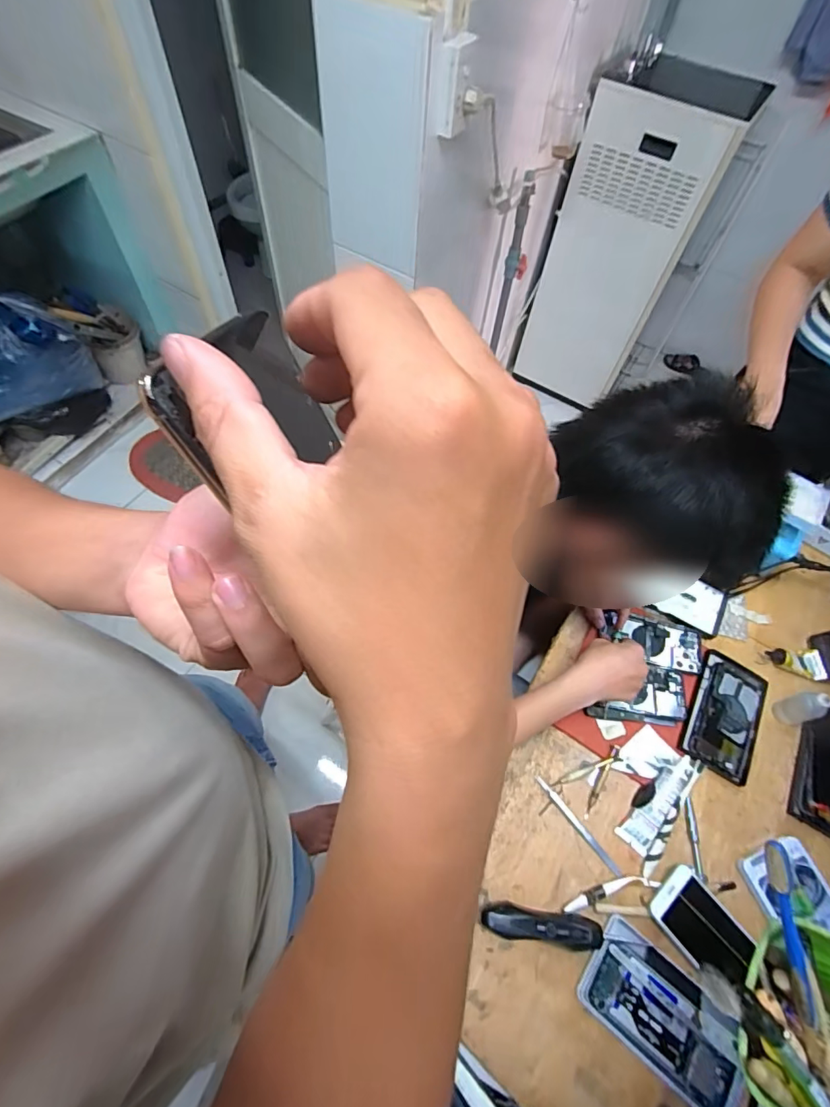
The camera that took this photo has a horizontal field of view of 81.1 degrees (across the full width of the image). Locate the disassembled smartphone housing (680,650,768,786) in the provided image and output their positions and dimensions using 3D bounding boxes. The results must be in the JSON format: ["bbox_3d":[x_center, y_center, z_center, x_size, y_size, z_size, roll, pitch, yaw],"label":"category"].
[{"bbox_3d":[0.464,0.237,0.720,0.100,0.011,0.174,27,63,11],"label":"disassembled smartphone housing"}]

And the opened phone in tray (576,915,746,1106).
[{"bbox_3d":[0.281,0.518,0.547,0.171,0.026,0.102,35,64,15],"label":"opened phone in tray"}]

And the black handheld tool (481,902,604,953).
[{"bbox_3d":[0.153,0.446,0.578,0.143,0.044,0.035,9,61,1],"label":"black handheld tool"}]

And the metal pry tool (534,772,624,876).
[{"bbox_3d":[0.219,0.363,0.652,0.012,0.007,0.145,-34,68,-20],"label":"metal pry tool"}]

